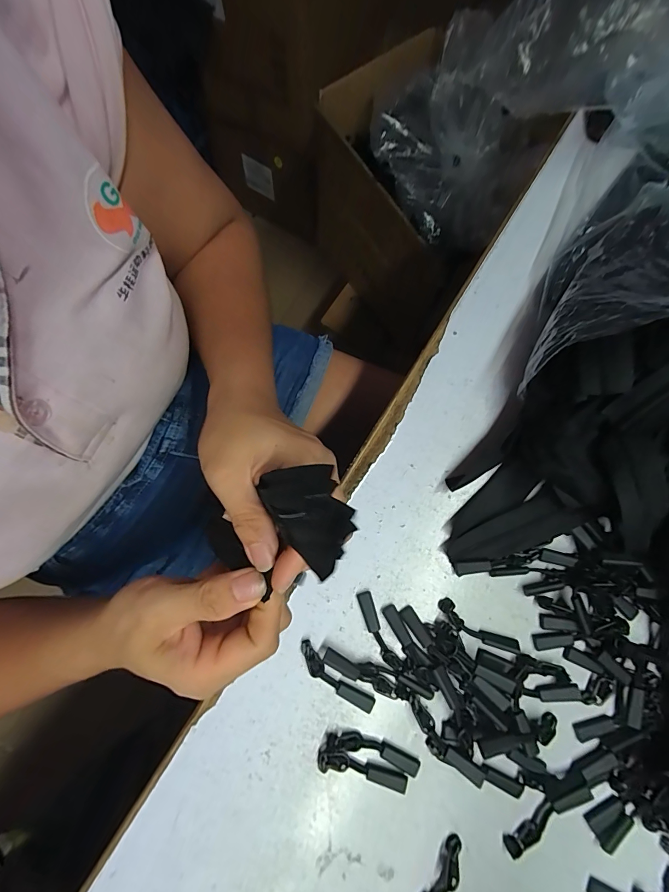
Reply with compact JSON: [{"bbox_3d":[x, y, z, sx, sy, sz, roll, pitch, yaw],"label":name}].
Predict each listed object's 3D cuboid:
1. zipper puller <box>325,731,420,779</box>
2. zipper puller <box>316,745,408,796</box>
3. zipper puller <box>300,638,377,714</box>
[{"bbox_3d":[0.023,0.184,0.222,0.056,0.005,0.012,17,77,4],"label":"zipper puller"},{"bbox_3d":[0.016,0.192,0.220,0.052,0.006,0.012,15,77,4],"label":"zipper puller"},{"bbox_3d":[0.000,0.145,0.230,0.056,0.006,0.013,37,79,8],"label":"zipper puller"}]

